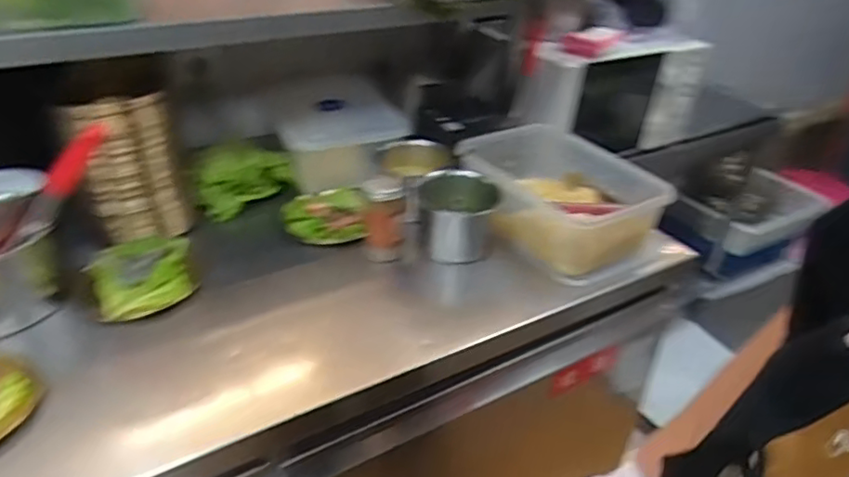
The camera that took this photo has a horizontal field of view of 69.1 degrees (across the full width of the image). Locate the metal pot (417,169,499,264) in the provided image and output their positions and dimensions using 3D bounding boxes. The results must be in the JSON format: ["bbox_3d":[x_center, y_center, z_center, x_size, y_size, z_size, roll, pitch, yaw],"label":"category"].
[{"bbox_3d":[0.051,-0.034,0.966,0.134,0.099,0.132,4,32,2],"label":"metal pot"}]

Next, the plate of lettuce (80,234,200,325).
[{"bbox_3d":[-0.398,0.054,0.864,0.156,0.030,0.152,2,32,-1],"label":"plate of lettuce"}]

